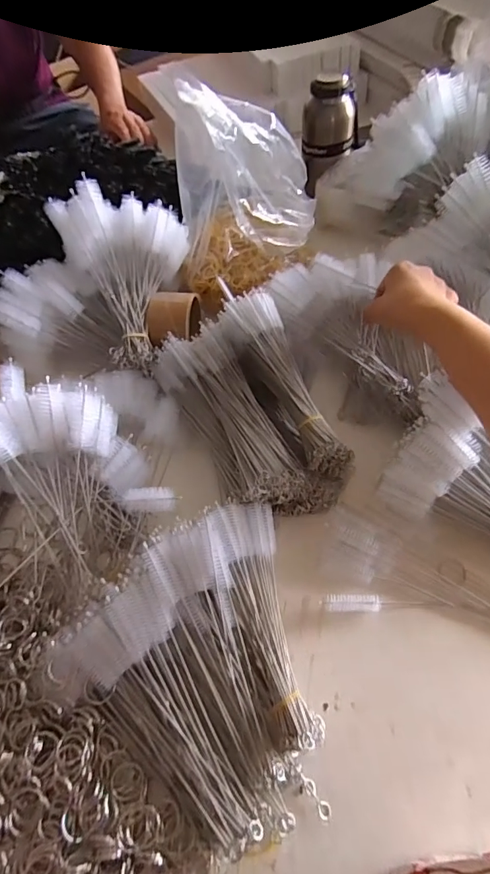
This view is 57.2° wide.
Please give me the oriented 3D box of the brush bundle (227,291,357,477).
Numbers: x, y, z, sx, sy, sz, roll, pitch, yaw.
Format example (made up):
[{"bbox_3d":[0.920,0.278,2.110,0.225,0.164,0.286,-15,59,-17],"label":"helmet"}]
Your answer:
[{"bbox_3d":[0.047,-0.053,0.480,0.057,0.049,0.212,-25,82,-10],"label":"brush bundle"}]

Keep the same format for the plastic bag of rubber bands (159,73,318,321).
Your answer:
[{"bbox_3d":[-0.006,-0.278,0.516,0.153,0.220,0.083,-26,60,-11],"label":"plastic bag of rubber bands"}]

